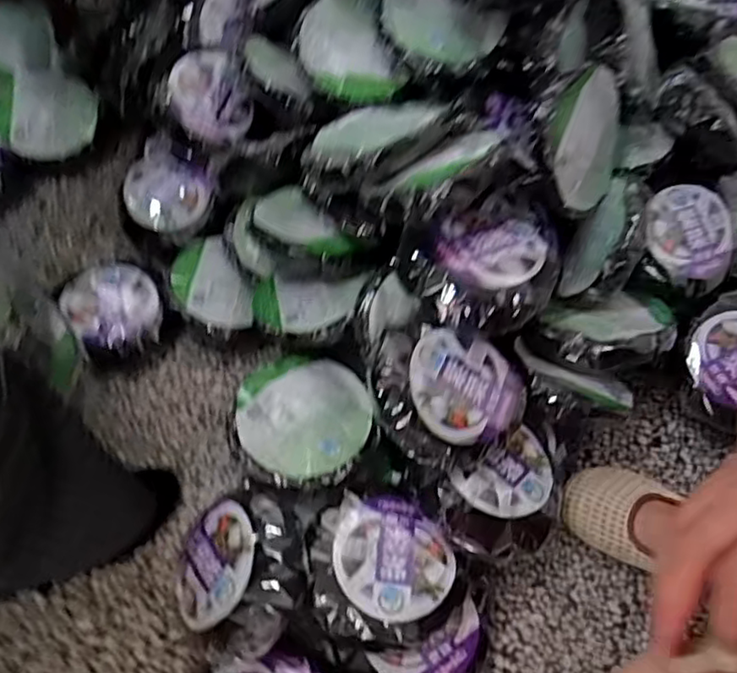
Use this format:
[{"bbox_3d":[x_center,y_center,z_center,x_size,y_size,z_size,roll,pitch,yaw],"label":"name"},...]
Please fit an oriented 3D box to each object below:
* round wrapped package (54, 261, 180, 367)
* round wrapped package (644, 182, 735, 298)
[{"bbox_3d":[-0.336,-0.036,0.856,0.128,0.042,0.157,-33,66,-17],"label":"round wrapped package"},{"bbox_3d":[0.399,-0.128,0.815,0.121,0.027,0.121,2,77,-8],"label":"round wrapped package"}]

